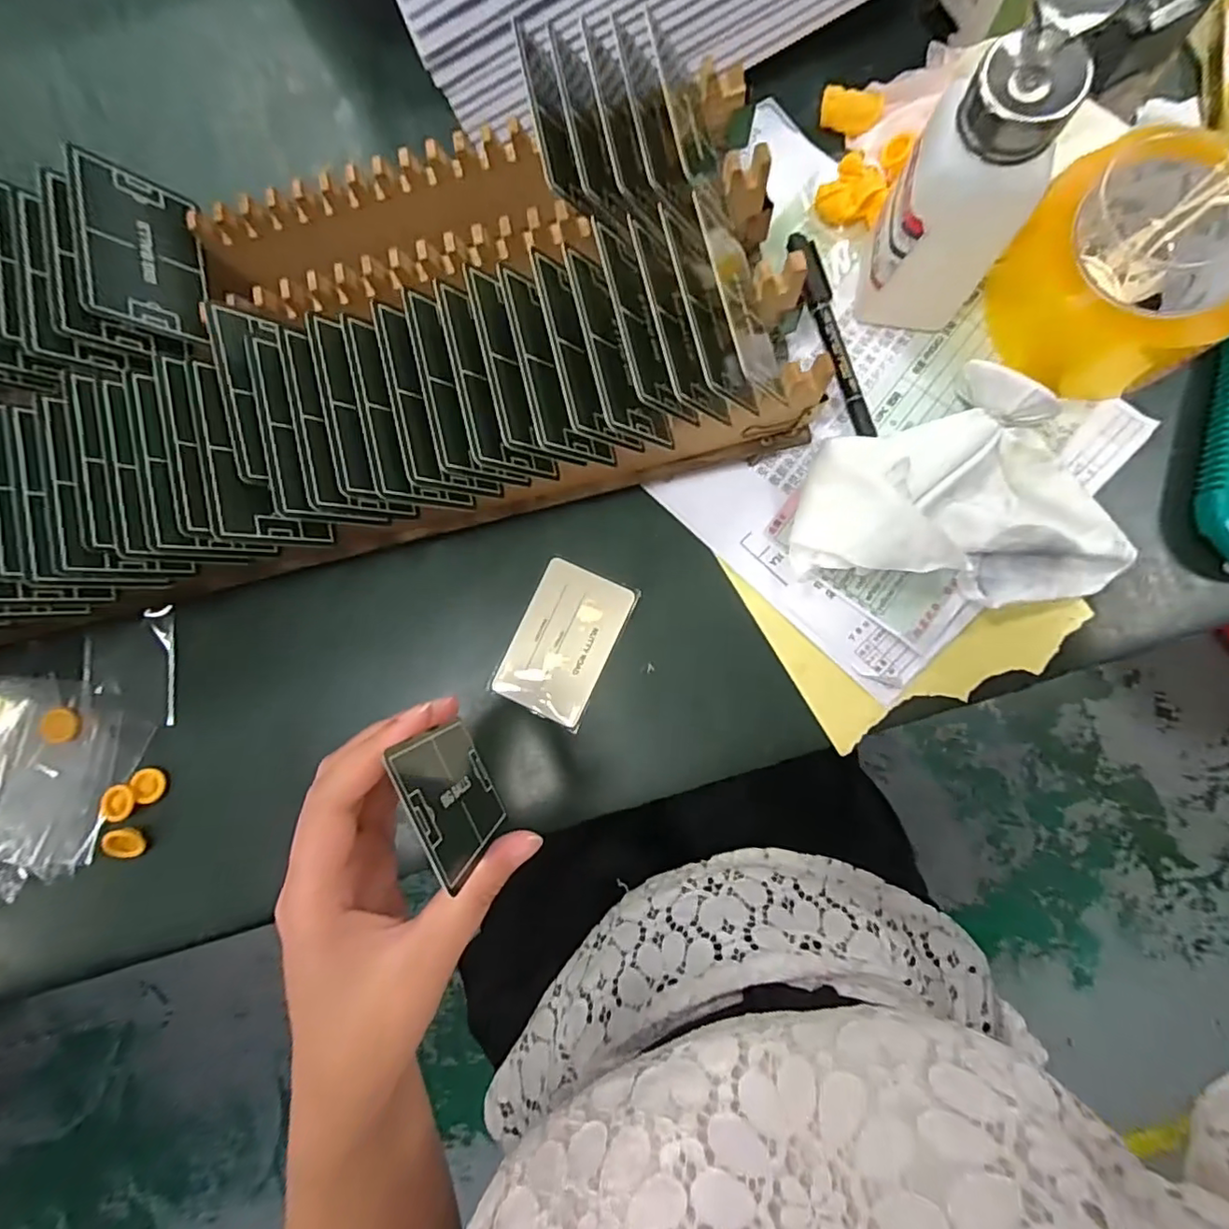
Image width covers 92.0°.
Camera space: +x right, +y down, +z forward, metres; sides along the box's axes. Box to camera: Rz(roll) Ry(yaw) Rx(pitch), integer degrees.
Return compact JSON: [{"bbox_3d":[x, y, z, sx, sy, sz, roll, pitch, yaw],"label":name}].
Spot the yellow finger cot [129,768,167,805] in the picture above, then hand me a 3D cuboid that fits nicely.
[{"bbox_3d":[-0.274,0.101,0.349,0.016,0.007,0.019,-24,83,2],"label":"yellow finger cot"}]

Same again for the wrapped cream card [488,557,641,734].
[{"bbox_3d":[-0.029,0.016,0.337,0.055,0.007,0.085,24,87,6],"label":"wrapped cream card"}]

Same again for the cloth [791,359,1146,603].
[{"bbox_3d":[0.185,-0.066,0.308,0.165,0.034,0.110,9,85,5],"label":"cloth"}]

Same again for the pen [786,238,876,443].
[{"bbox_3d":[0.124,-0.160,0.338,0.016,0.014,0.124,-15,83,3],"label":"pen"}]

